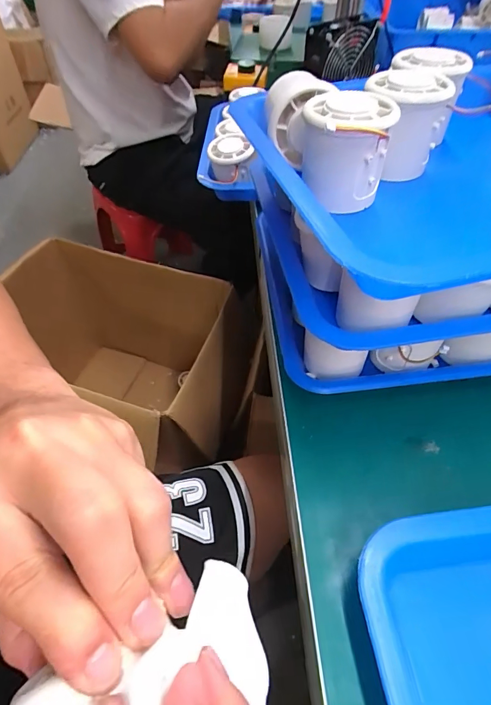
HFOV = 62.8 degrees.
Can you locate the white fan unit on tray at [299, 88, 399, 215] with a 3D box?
[{"bbox_3d":[0.065,-0.132,0.263,0.052,0.057,0.053,13,53,10],"label":"white fan unit on tray"}]

